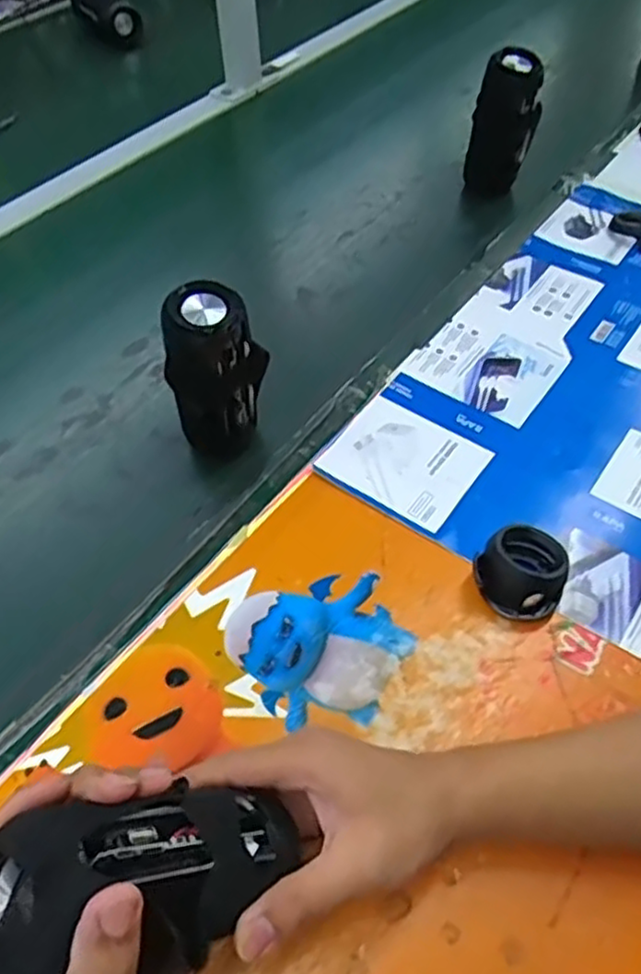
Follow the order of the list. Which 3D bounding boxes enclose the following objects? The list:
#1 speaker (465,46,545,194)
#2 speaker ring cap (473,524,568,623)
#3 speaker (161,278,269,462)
[{"bbox_3d":[0.220,-0.436,0.861,0.073,0.146,0.073,8,52,8],"label":"speaker"},{"bbox_3d":[0.149,0.060,0.526,0.061,0.028,0.070,30,58,23],"label":"speaker ring cap"},{"bbox_3d":[-0.081,-0.085,0.581,0.072,0.152,0.054,-8,51,-4],"label":"speaker"}]

